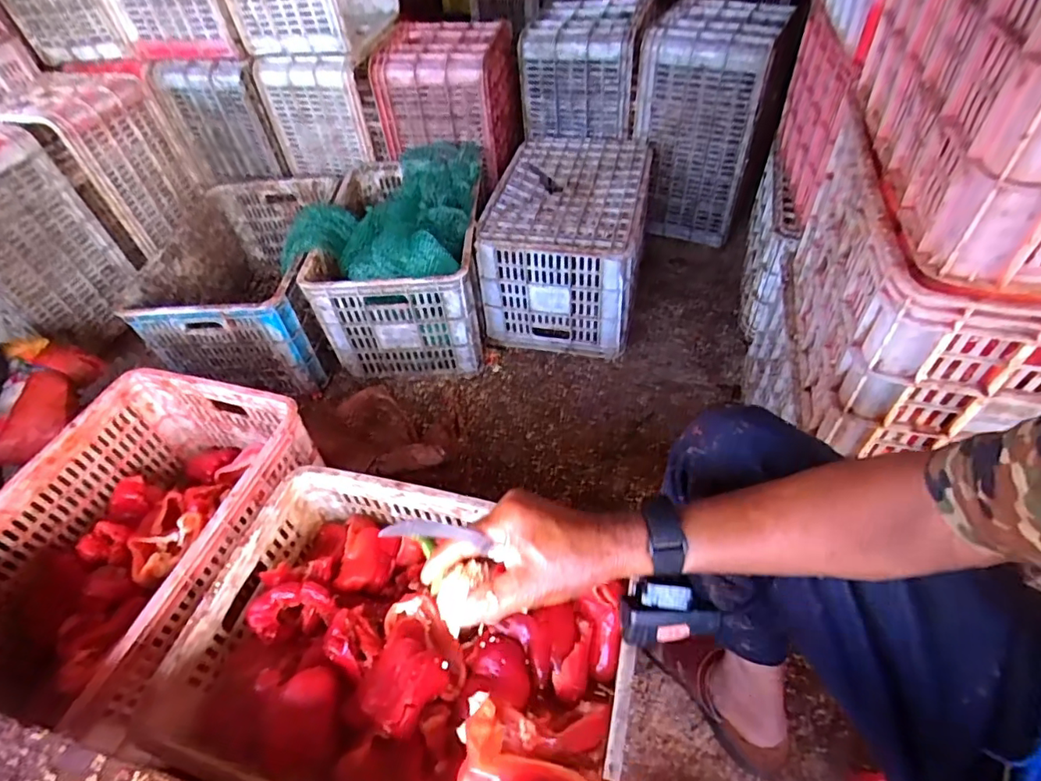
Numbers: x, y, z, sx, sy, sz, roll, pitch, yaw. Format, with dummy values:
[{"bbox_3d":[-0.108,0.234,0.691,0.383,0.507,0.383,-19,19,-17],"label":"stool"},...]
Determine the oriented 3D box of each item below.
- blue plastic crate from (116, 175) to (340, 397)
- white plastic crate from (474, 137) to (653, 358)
[{"bbox_3d":[-0.650,-0.266,1.323,0.373,0.259,0.541,-6,48,0],"label":"blue plastic crate"},{"bbox_3d":[0.122,-0.376,1.331,0.341,0.278,0.501,7,50,11],"label":"white plastic crate"}]

